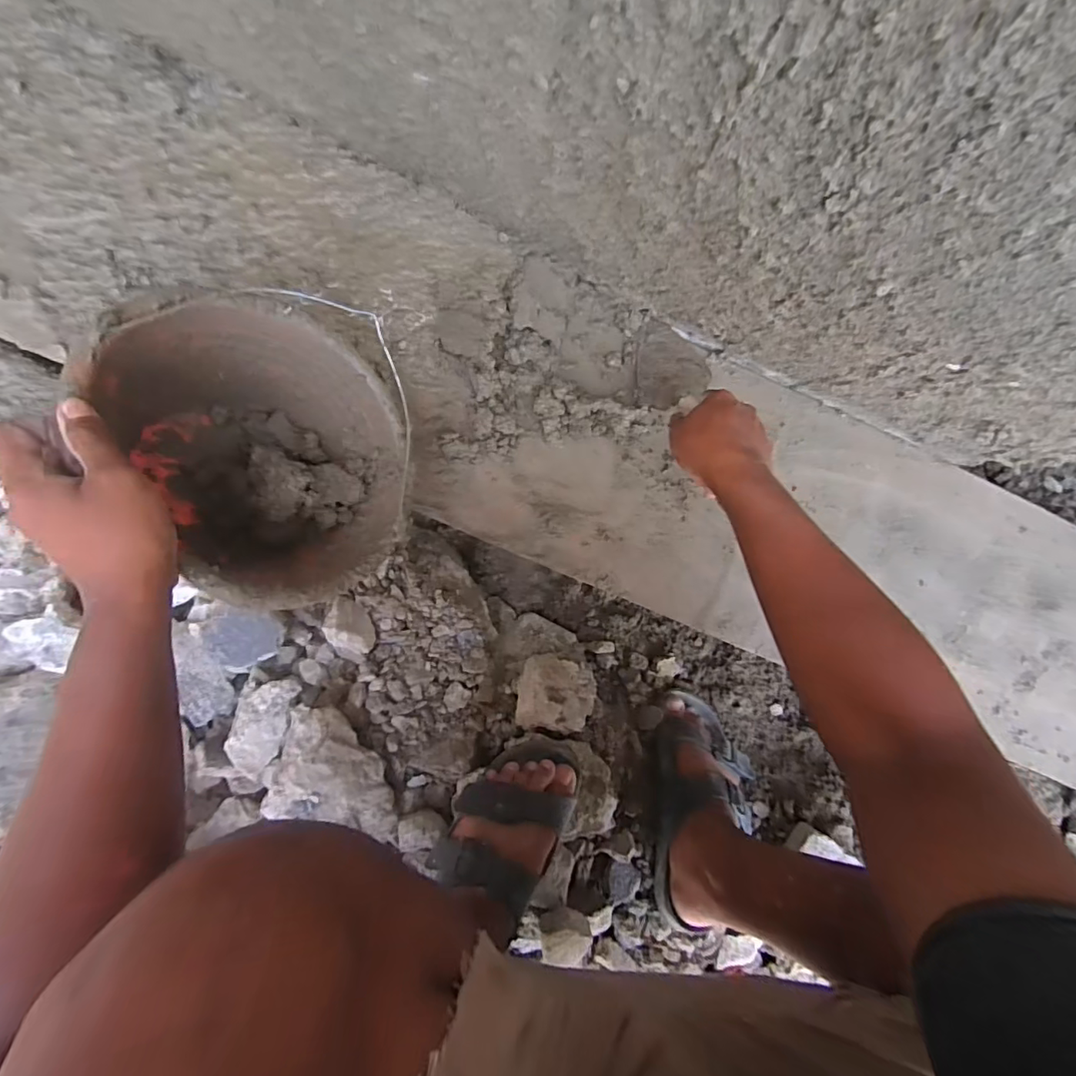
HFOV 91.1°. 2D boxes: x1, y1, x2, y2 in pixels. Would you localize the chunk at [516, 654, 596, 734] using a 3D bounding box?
[{"bbox_3d":[0.021,0.170,0.586,0.082,0.030,0.081,9,64,1],"label":"chunk"}]

